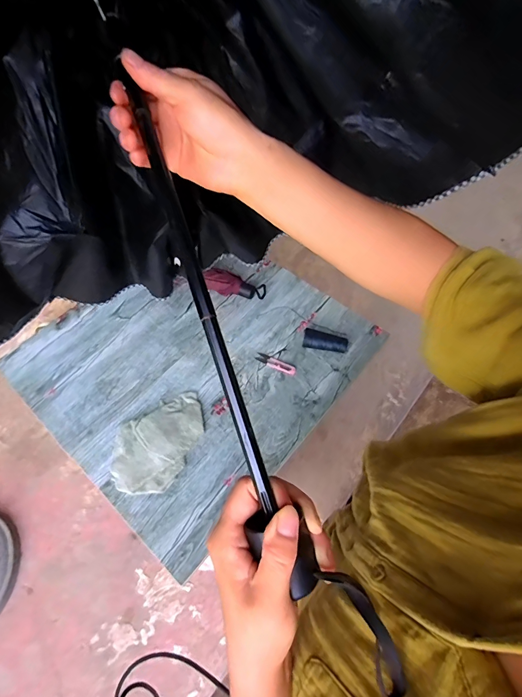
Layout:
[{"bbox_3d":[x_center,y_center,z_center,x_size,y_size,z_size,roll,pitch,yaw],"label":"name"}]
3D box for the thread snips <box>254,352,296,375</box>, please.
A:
[{"bbox_3d":[0.036,0.035,0.862,0.100,0.005,0.029,24,62,18],"label":"thread snips"}]

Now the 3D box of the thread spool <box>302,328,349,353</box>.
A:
[{"bbox_3d":[0.155,-0.016,0.872,0.103,0.038,0.044,7,58,8],"label":"thread spool"}]

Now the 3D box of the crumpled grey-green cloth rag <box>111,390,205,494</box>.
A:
[{"bbox_3d":[-0.218,0.185,0.767,0.151,0.023,0.230,20,60,16],"label":"crumpled grey-green cloth rag"}]

